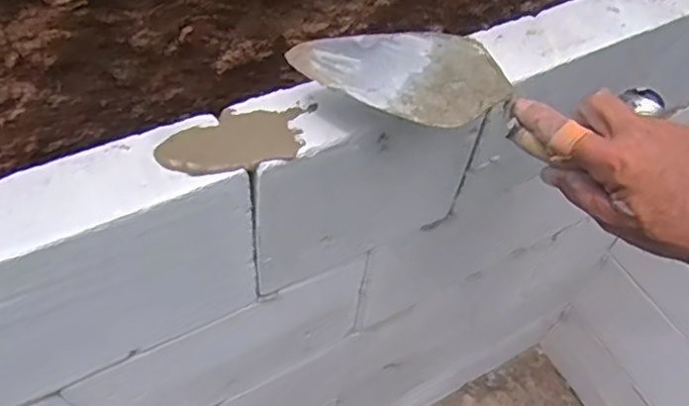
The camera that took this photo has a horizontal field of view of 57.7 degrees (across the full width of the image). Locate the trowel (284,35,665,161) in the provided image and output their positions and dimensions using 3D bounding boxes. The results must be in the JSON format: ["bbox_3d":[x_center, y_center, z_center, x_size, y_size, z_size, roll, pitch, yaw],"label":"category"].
[{"bbox_3d":[0.089,-0.082,0.467,0.265,0.035,0.086,12,51,6],"label":"trowel"}]

